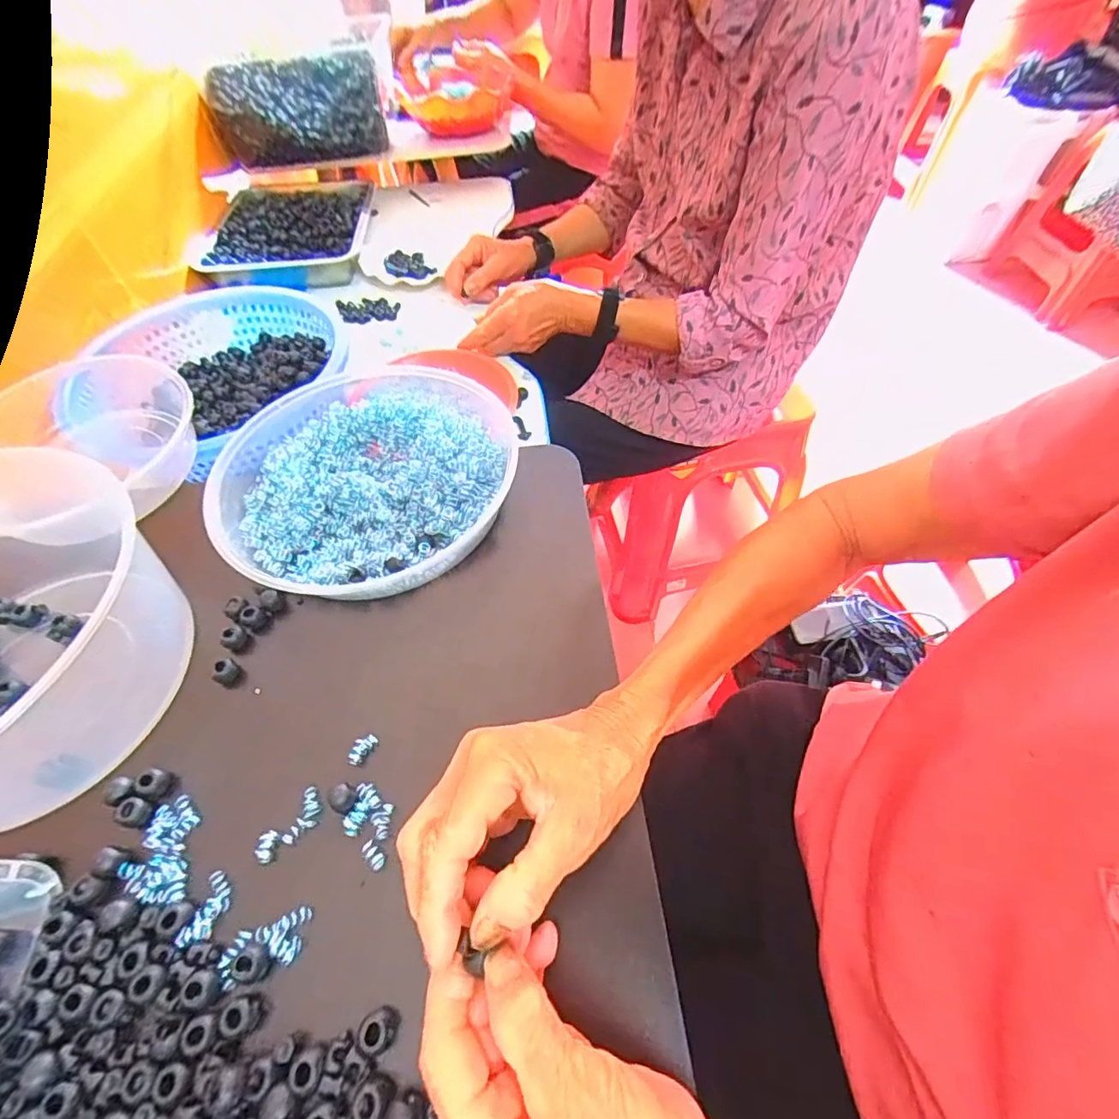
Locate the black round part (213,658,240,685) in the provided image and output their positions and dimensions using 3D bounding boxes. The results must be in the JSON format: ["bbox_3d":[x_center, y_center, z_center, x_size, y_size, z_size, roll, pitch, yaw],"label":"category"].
[{"bbox_3d":[-0.213,0.073,0.336,0.011,0.018,0.014,27,60,19],"label":"black round part"}]

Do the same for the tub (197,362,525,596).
[{"bbox_3d":[-0.144,-0.063,0.415,0.231,0.057,0.209,-37,62,-22],"label":"tub"}]

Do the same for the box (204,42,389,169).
[{"bbox_3d":[-0.437,-0.785,0.906,0.257,0.110,0.220,-11,55,-5],"label":"box"}]

